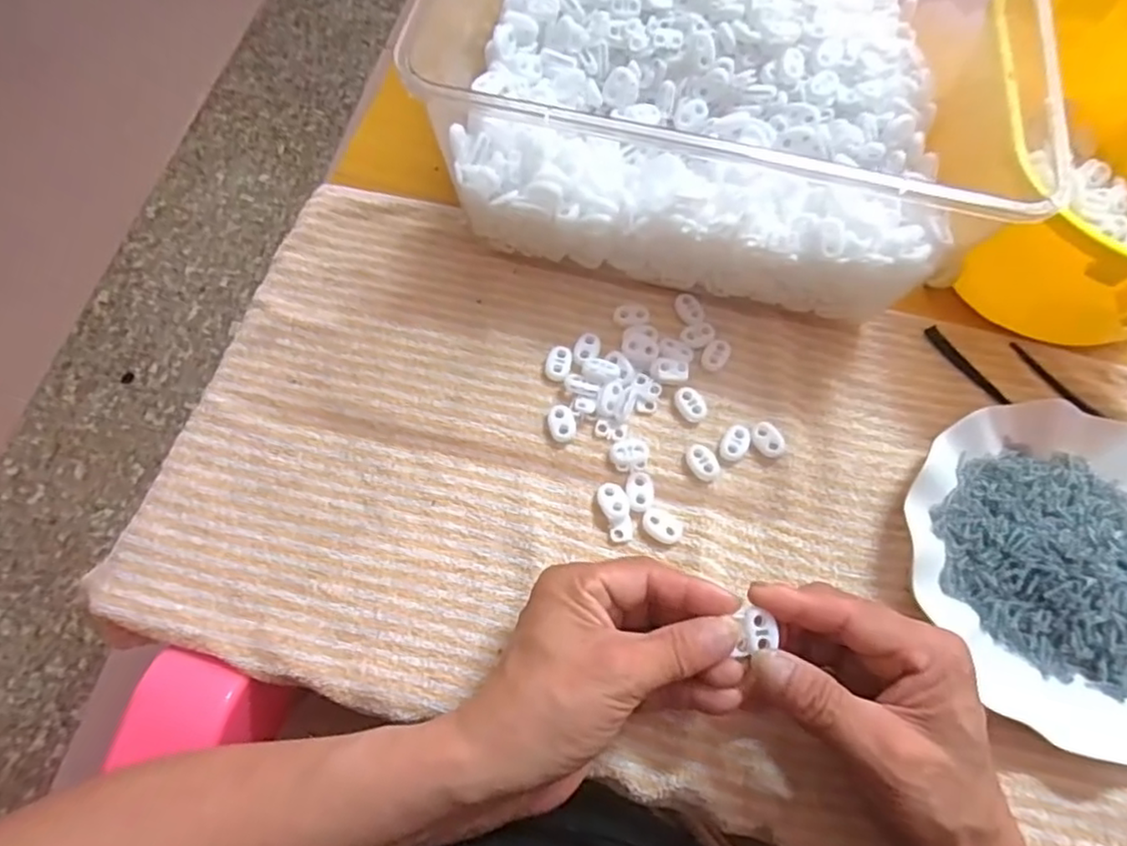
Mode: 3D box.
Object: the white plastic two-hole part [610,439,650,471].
[{"bbox_3d":[0.038,0.018,0.376,0.021,0.006,0.019,-7,69,-7],"label":"white plastic two-hole part"}]

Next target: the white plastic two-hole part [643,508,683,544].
[{"bbox_3d":[0.054,0.057,0.360,0.022,0.004,0.015,31,69,8],"label":"white plastic two-hole part"}]

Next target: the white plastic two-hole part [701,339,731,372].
[{"bbox_3d":[0.094,-0.041,0.401,0.014,0.004,0.022,35,70,10],"label":"white plastic two-hole part"}]

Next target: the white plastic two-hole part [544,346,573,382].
[{"bbox_3d":[-0.003,-0.035,0.394,0.015,0.007,0.023,16,68,2],"label":"white plastic two-hole part"}]

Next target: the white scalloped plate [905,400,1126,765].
[{"bbox_3d":[0.280,0.076,0.354,0.181,0.022,0.177,1,68,-3],"label":"white scalloped plate"}]

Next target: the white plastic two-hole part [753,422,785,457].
[{"bbox_3d":[0.119,0.010,0.382,0.015,0.006,0.021,-31,73,-15],"label":"white plastic two-hole part"}]

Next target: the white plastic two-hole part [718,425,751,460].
[{"bbox_3d":[0.100,0.012,0.381,0.014,0.005,0.022,32,69,9],"label":"white plastic two-hole part"}]

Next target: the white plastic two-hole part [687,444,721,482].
[{"bbox_3d":[0.080,0.023,0.376,0.016,0.005,0.021,-26,72,-13],"label":"white plastic two-hole part"}]

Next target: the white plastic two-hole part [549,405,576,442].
[{"bbox_3d":[-0.001,0.000,0.381,0.014,0.007,0.022,-12,69,-9],"label":"white plastic two-hole part"}]

